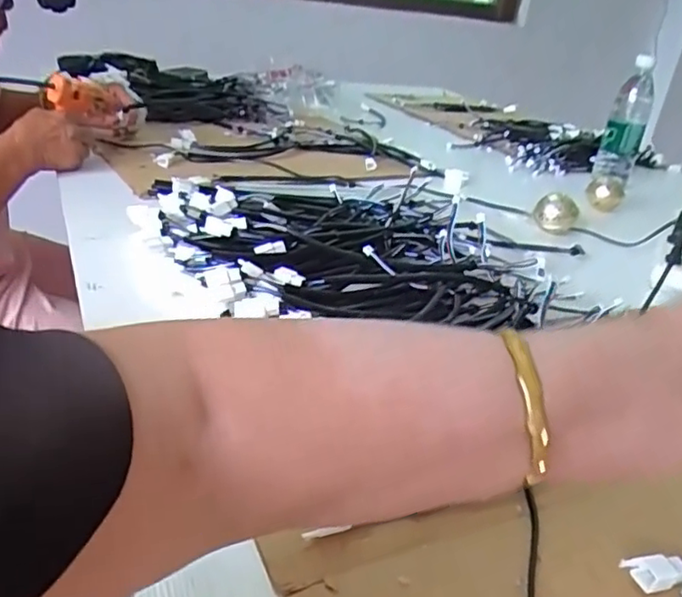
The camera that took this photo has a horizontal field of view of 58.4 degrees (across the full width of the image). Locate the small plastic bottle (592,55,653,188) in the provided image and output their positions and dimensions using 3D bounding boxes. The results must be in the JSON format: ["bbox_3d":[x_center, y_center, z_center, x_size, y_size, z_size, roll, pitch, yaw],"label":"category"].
[{"bbox_3d":[0.520,-0.321,1.105,0.064,0.209,0.069,19,31,22],"label":"small plastic bottle"}]

